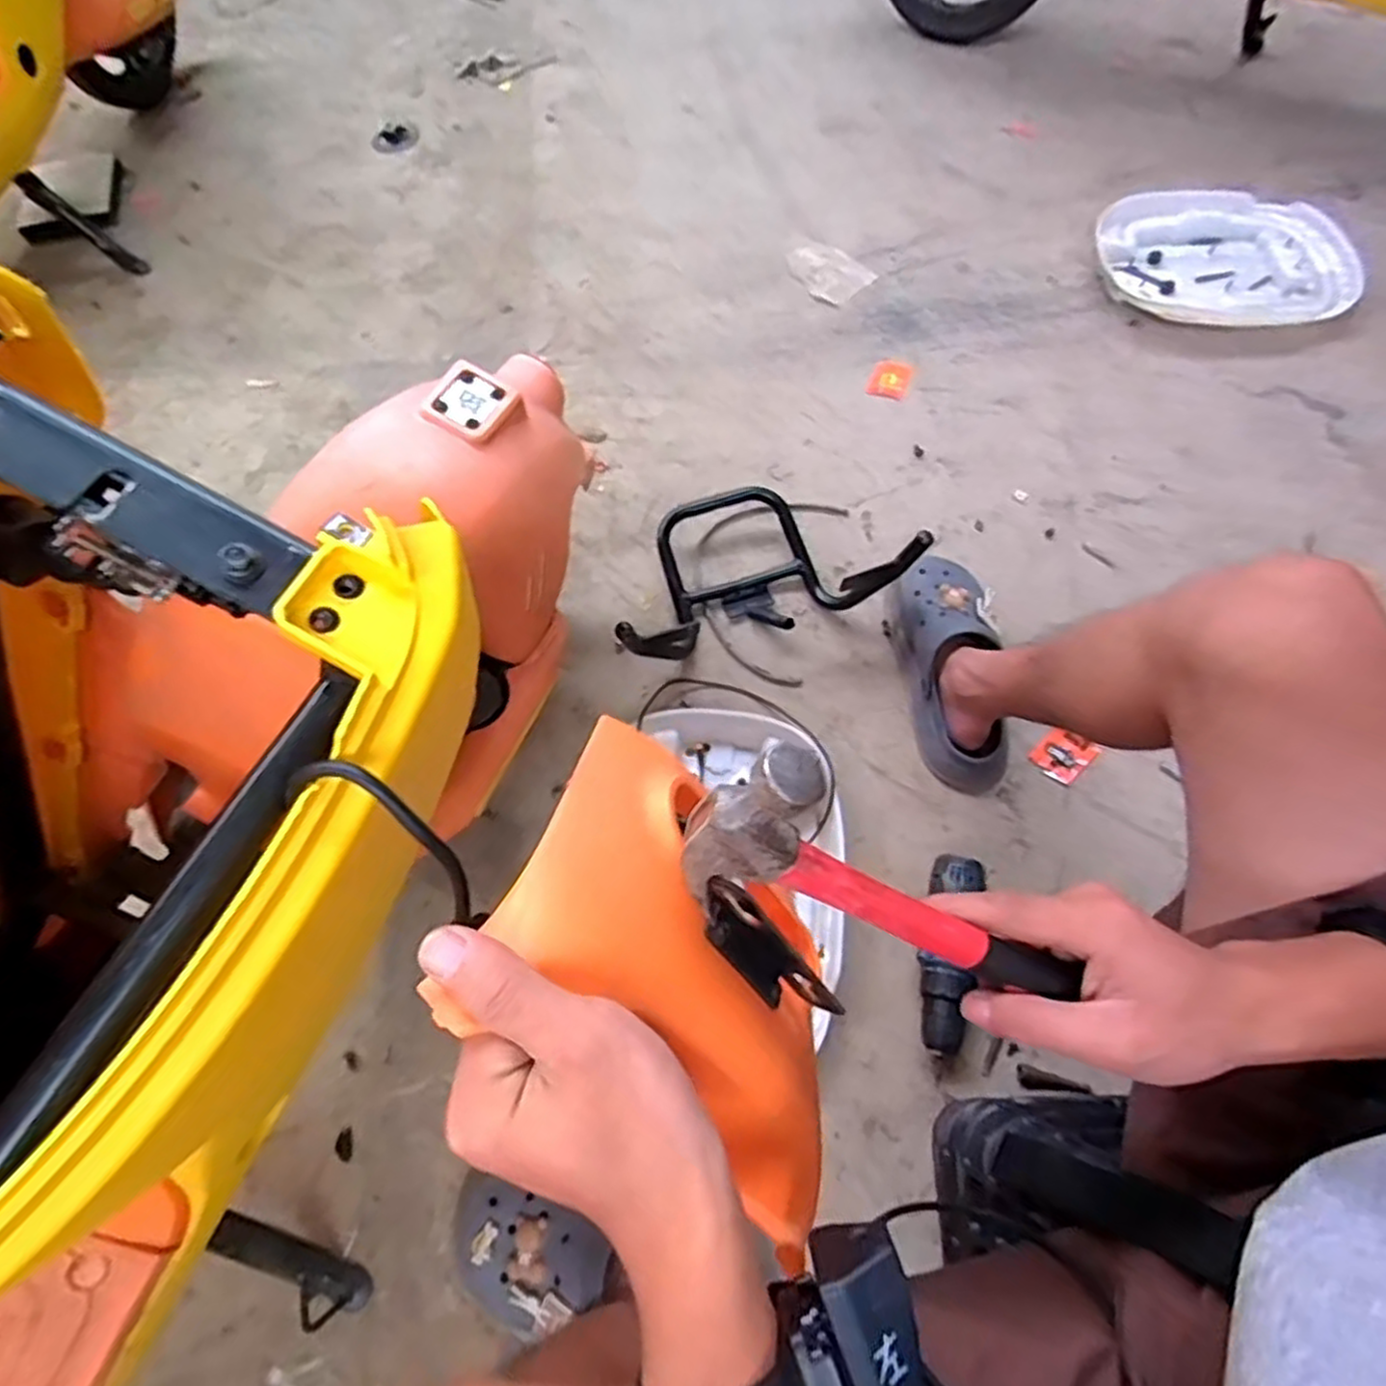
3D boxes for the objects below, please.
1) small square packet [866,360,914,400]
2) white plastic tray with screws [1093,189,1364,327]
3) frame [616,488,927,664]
[{"bbox_3d":[0.282,-0.451,1.065,0.055,0.004,0.075,20,66,11],"label":"small square packet"},{"bbox_3d":[0.819,-0.660,1.130,0.375,0.051,0.264,-7,64,-2],"label":"white plastic tray with screws"},{"bbox_3d":[0.060,-0.154,0.850,0.327,0.142,0.233,-16,65,-6],"label":"frame"}]

